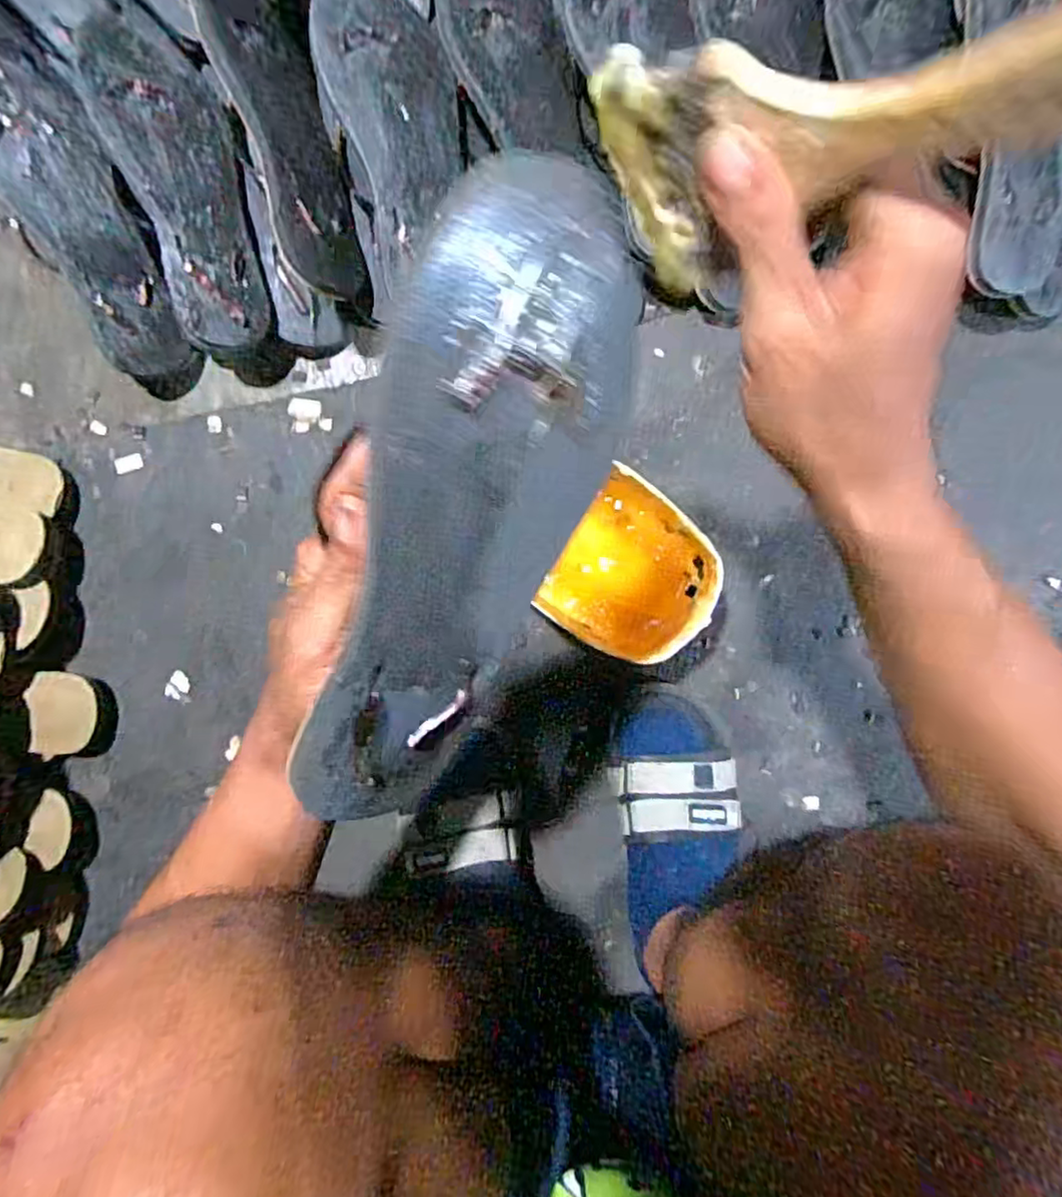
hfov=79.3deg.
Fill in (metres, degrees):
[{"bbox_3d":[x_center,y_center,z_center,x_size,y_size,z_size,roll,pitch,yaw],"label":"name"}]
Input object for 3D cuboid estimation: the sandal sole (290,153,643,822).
[{"bbox_3d":[-0.023,-0.019,0.237,0.089,0.006,0.237,2,117,-35],"label":"sandal sole"}]

